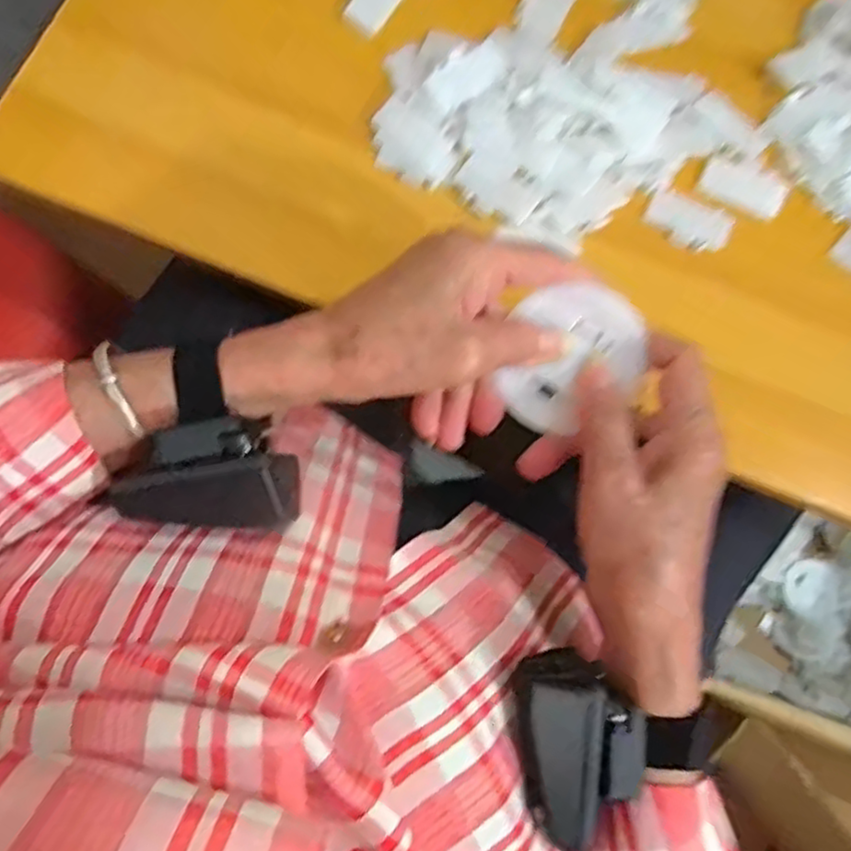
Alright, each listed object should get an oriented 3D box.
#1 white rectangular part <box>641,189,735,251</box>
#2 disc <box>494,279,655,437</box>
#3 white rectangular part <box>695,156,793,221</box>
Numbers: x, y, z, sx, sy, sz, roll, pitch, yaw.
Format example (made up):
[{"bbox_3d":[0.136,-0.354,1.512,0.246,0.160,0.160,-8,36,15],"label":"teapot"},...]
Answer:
[{"bbox_3d":[0.152,-0.117,0.396,0.048,0.004,0.030,22,78,5],"label":"white rectangular part"},{"bbox_3d":[0.064,-0.033,0.312,0.069,0.008,0.059,-38,90,10],"label":"disc"},{"bbox_3d":[0.186,-0.139,0.400,0.048,0.004,0.027,25,78,5],"label":"white rectangular part"}]

